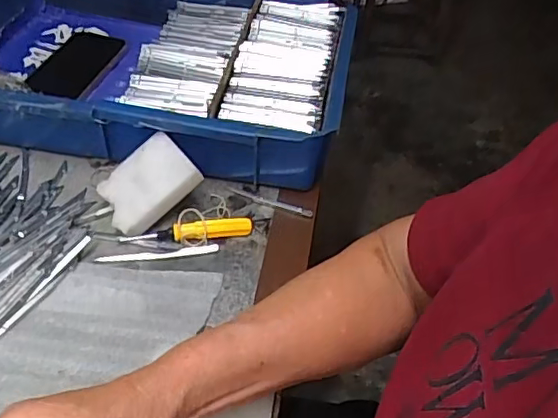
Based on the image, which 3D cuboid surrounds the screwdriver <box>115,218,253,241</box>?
[{"bbox_3d":[-0.081,0.020,0.508,0.114,0.019,0.013,-5,45,-11],"label":"screwdriver"}]

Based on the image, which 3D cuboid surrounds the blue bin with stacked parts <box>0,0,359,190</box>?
[{"bbox_3d":[-0.148,-0.158,0.633,0.436,0.096,0.277,10,44,4],"label":"blue bin with stacked parts"}]

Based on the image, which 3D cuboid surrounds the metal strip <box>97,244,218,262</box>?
[{"bbox_3d":[-0.106,0.040,0.498,0.104,0.004,0.009,-6,65,-8],"label":"metal strip"}]

